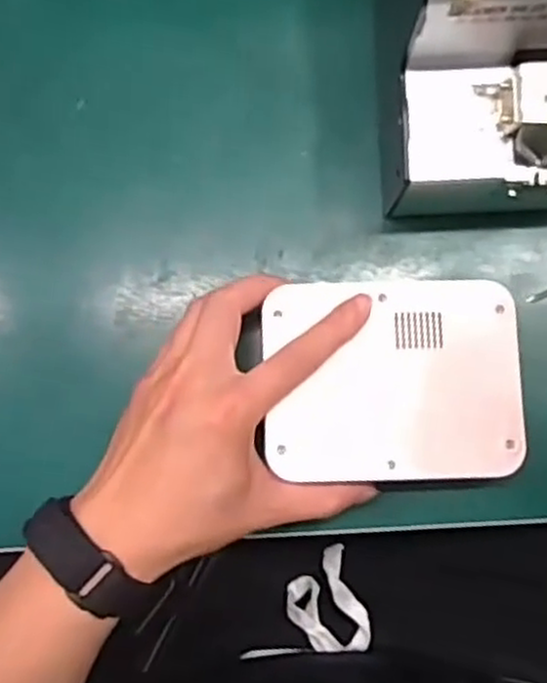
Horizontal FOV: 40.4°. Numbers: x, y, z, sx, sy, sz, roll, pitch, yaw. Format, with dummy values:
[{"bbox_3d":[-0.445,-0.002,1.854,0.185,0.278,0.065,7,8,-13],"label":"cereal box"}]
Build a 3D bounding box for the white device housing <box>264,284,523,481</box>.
[{"bbox_3d":[0.060,0.018,0.366,0.123,0.018,0.097,-2,86,3],"label":"white device housing"}]

